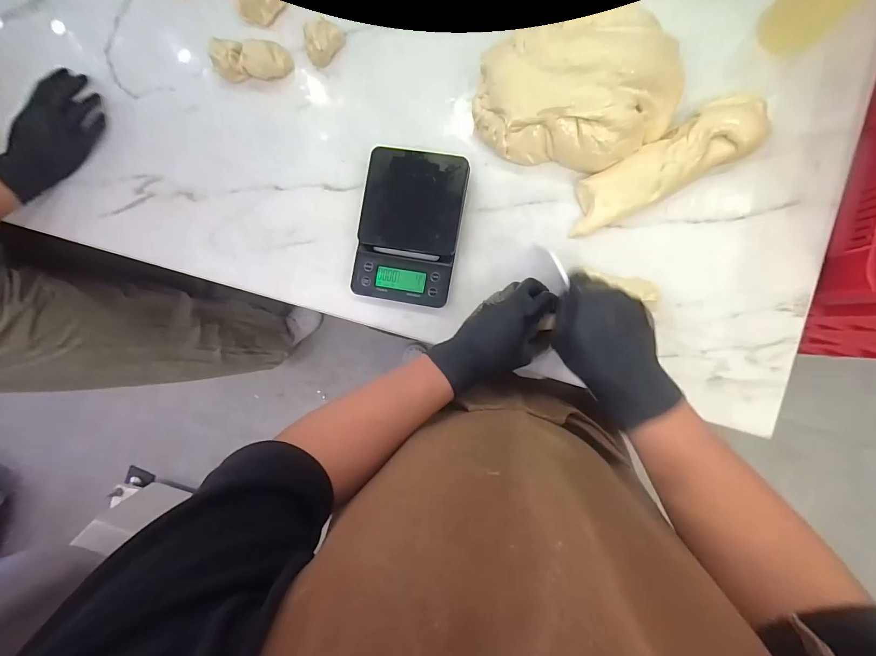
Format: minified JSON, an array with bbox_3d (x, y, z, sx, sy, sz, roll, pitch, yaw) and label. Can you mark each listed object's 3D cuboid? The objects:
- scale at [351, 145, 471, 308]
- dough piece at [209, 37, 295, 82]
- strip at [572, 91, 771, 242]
[{"bbox_3d":[-0.037,-0.129,0.507,0.127,0.031,0.187,10,89,5],"label":"scale"},{"bbox_3d":[-0.249,-0.357,0.525,0.103,0.035,0.045,1,89,5],"label":"dough piece"},{"bbox_3d":[0.276,-0.198,0.479,0.247,0.042,0.068,-27,86,4],"label":"strip"}]

